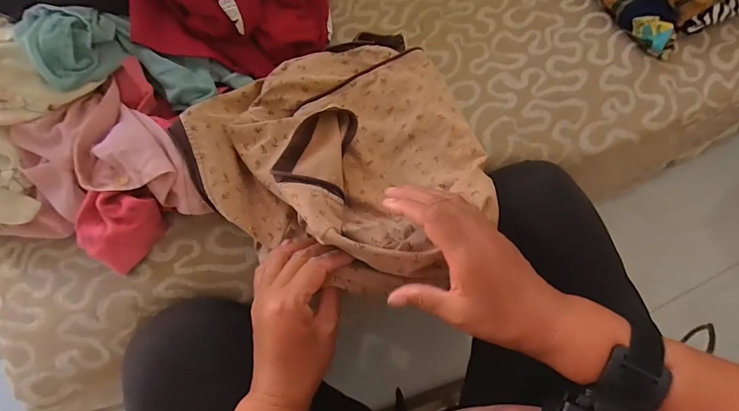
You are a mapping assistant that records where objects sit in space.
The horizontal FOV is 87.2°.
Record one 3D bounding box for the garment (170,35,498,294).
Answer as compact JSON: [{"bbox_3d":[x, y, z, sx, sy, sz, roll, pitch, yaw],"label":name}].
[{"bbox_3d":[-0.018,-0.067,0.403,0.277,0.080,0.277,0,71,0],"label":"garment"}]

